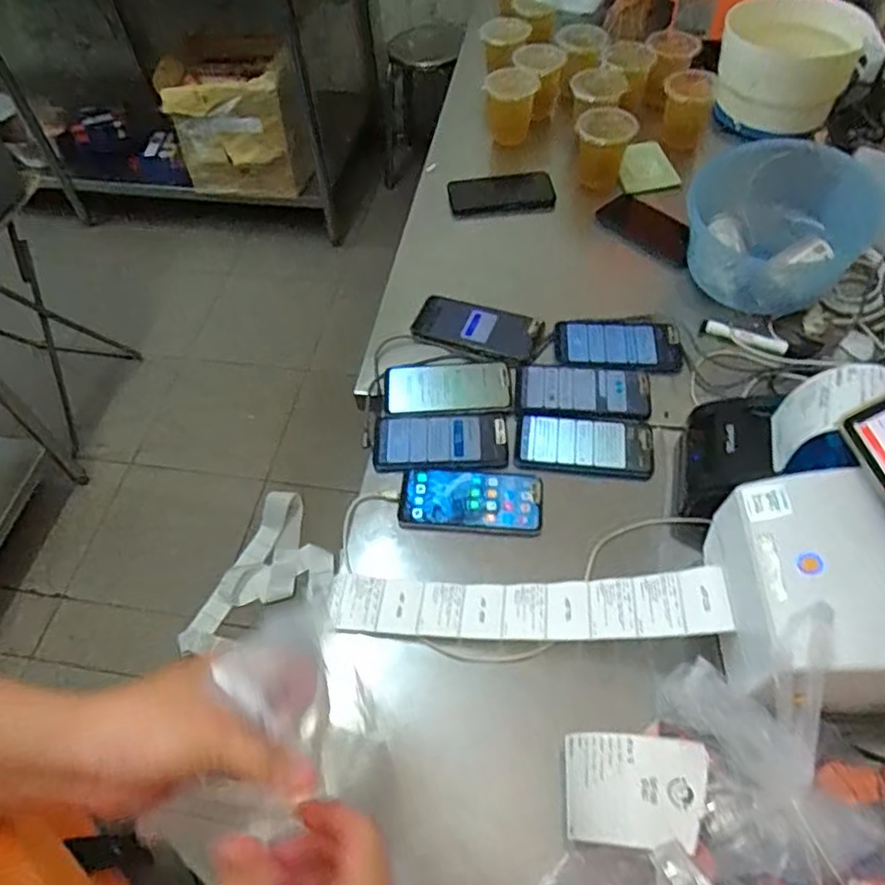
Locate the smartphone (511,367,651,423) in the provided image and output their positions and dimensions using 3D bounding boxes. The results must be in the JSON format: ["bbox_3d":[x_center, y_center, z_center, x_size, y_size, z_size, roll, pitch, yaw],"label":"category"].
[{"bbox_3d":[0.175,-0.064,0.832,0.164,0.008,0.077,4,55,7],"label":"smartphone"}]

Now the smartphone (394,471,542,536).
[{"bbox_3d":[0.032,0.066,0.759,0.161,0.004,0.079,1,55,5],"label":"smartphone"}]

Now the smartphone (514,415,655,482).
[{"bbox_3d":[0.170,0.005,0.798,0.160,0.013,0.080,3,55,6],"label":"smartphone"}]

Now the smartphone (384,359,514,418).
[{"bbox_3d":[0.007,-0.071,0.851,0.159,0.011,0.084,-4,55,1],"label":"smartphone"}]

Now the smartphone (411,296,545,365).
[{"bbox_3d":[0.049,-0.156,0.898,0.172,0.013,0.080,17,58,15],"label":"smartphone"}]

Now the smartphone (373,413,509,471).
[{"bbox_3d":[-0.002,0.000,0.807,0.160,0.007,0.077,-3,55,2],"label":"smartphone"}]

